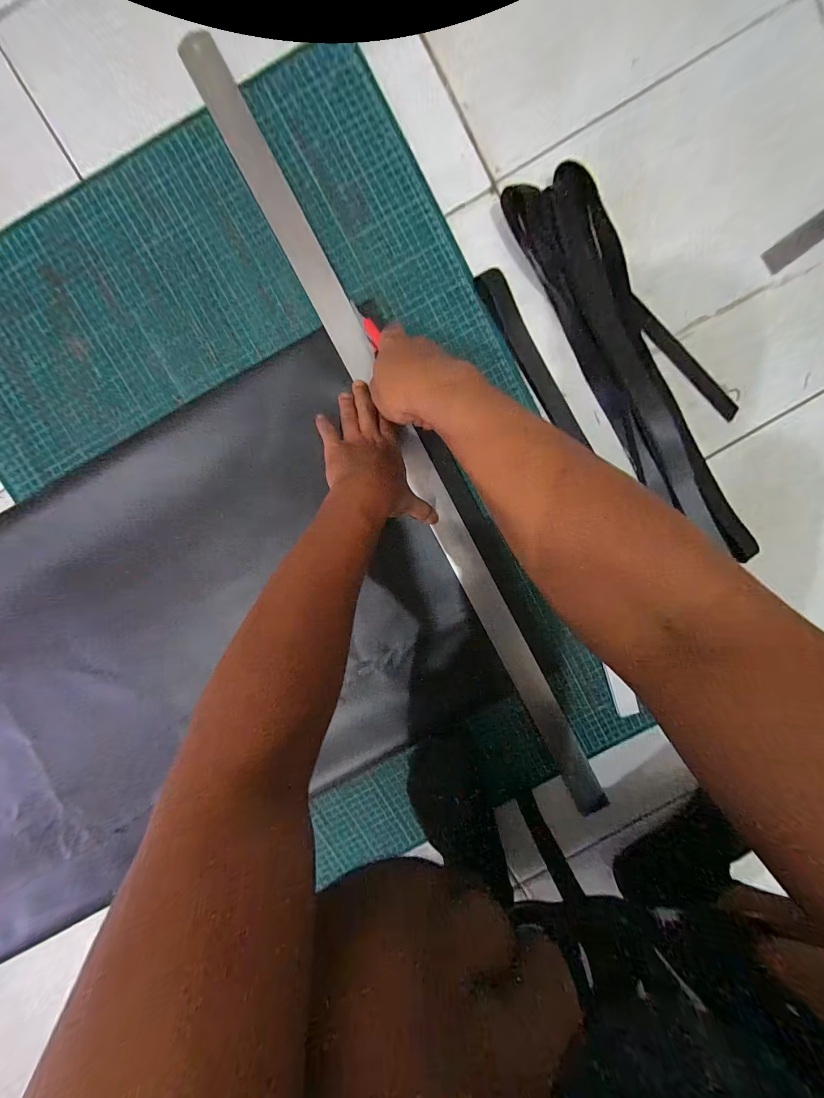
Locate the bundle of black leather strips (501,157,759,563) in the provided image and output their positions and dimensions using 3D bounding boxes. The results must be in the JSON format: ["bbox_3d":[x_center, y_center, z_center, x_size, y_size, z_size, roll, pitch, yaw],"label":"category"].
[{"bbox_3d":[0.279,-0.207,0.403,0.128,0.031,0.478,-31,95,2],"label":"bundle of black leather strips"}]

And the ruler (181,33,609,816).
[{"bbox_3d":[0.010,-0.094,0.423,0.043,0.010,0.991,-28,96,1],"label":"ruler"}]

